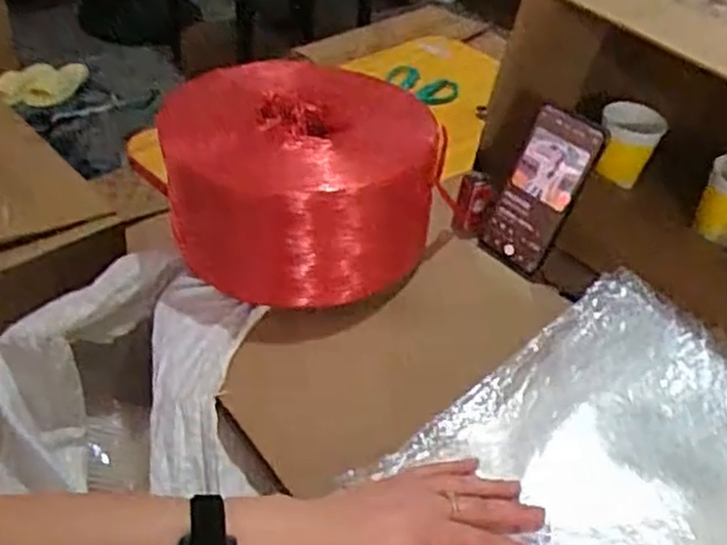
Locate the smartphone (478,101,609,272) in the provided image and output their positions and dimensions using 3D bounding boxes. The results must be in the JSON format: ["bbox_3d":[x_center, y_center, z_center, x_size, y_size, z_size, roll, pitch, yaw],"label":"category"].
[{"bbox_3d":[0.174,-0.077,0.758,0.068,0.174,0.014,28,36,10],"label":"smartphone"}]

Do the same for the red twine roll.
[{"bbox_3d":[-0.063,-0.088,0.727,0.225,0.135,0.235,4,40,-4],"label":"red twine roll"}]

